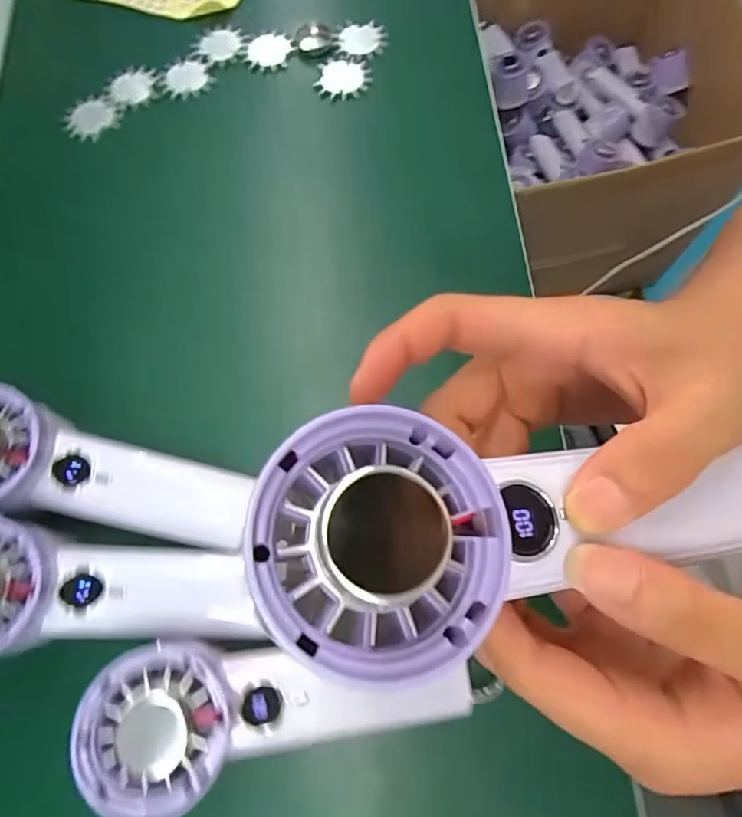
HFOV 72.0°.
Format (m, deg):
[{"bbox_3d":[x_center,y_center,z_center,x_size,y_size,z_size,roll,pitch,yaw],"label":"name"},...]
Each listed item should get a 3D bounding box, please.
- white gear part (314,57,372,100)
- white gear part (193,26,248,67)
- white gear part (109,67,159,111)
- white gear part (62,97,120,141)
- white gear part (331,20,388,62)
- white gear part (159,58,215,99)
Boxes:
[{"bbox_3d":[-0.022,-0.264,0.406,0.039,0.006,0.037,12,73,6],"label":"white gear part"},{"bbox_3d":[-0.123,-0.295,0.414,0.039,0.005,0.036,-1,72,2],"label":"white gear part"},{"bbox_3d":[-0.185,-0.252,0.401,0.031,0.011,0.037,43,78,15],"label":"white gear part"},{"bbox_3d":[-0.215,-0.224,0.396,0.039,0.011,0.034,-41,75,-10],"label":"white gear part"},{"bbox_3d":[-0.009,-0.300,0.415,0.041,0.007,0.035,-8,71,0],"label":"white gear part"},{"bbox_3d":[-0.145,-0.261,0.405,0.037,0.009,0.034,-1,72,2],"label":"white gear part"}]

